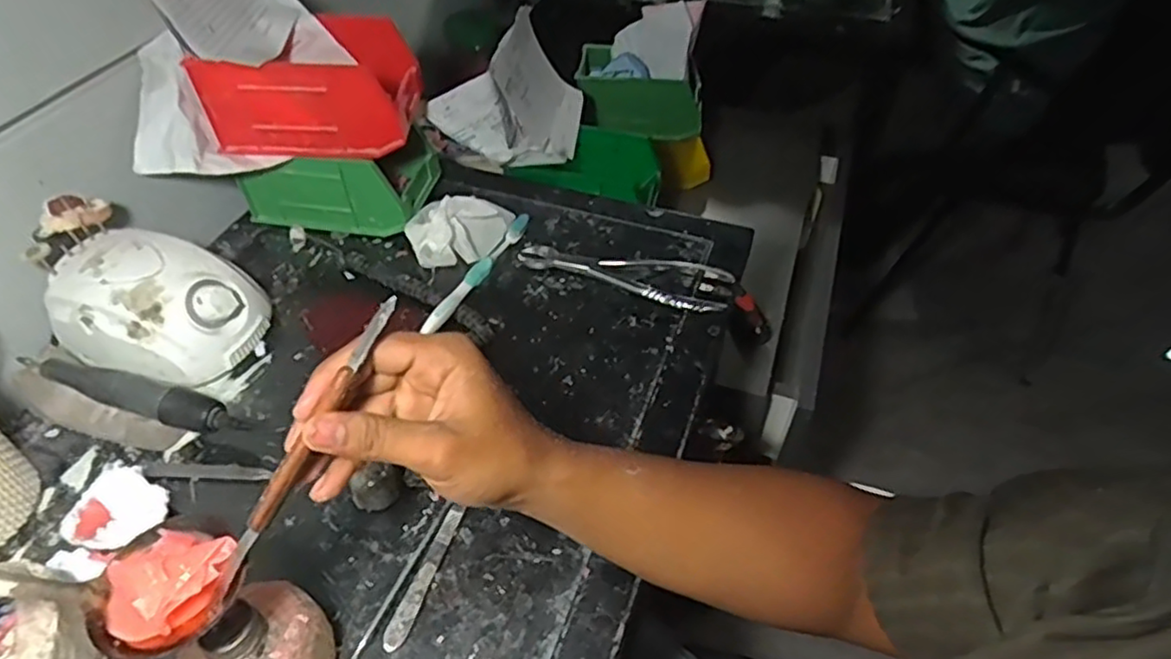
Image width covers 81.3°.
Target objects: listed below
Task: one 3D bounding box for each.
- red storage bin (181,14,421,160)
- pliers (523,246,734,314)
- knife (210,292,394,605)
[{"bbox_3d":[-0.241,-0.217,0.612,0.173,0.083,0.096,-2,47,-2],"label":"red storage bin"},{"bbox_3d":[0.034,-0.053,0.624,0.193,0.014,0.057,11,48,10],"label":"pliers"},{"bbox_3d":[-0.137,0.056,0.336,0.012,0.012,0.163,26,81,17],"label":"knife"}]

